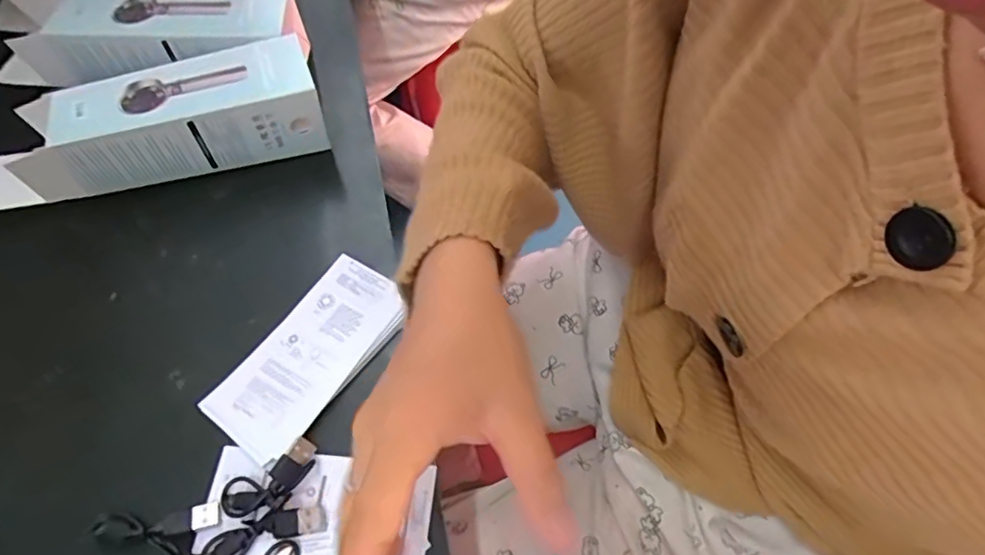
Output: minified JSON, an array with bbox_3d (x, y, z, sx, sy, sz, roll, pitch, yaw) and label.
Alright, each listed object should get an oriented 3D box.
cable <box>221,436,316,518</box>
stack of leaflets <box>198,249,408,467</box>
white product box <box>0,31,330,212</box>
[{"bbox_3d":[-0.118,0.108,0.306,0.052,0.009,0.024,-27,65,-15],"label":"cable"},{"bbox_3d":[-0.107,0.045,0.344,0.059,0.007,0.123,33,66,16],"label":"stack of leaflets"},{"bbox_3d":[-0.235,-0.099,0.391,0.230,0.064,0.068,-17,63,-10],"label":"white product box"}]

